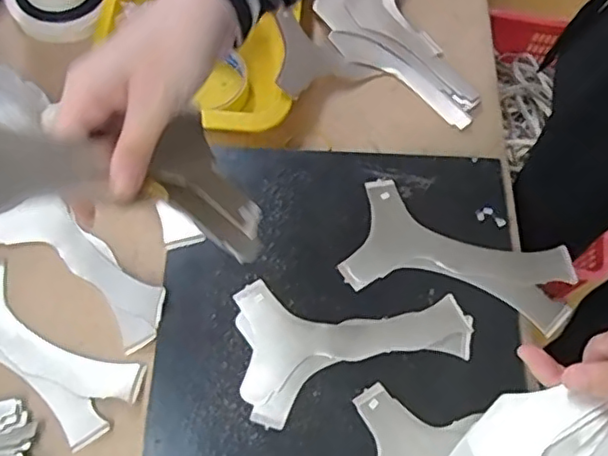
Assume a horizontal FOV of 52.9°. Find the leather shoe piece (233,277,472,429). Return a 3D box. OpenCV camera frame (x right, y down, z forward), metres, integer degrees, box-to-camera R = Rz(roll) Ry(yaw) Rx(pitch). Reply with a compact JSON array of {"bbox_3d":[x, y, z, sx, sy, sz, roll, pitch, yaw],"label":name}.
[{"bbox_3d":[0.043,0.092,0.508,0.189,0.008,0.108,-7,69,-5],"label":"leather shoe piece"}]

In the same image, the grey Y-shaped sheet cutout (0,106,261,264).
[{"bbox_3d":[-0.099,-0.025,0.321,0.189,0.028,0.069,3,59,-42],"label":"grey Y-shaped sheet cutout"}]

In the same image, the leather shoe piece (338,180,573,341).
[{"bbox_3d":[0.137,0.030,0.537,0.191,0.011,0.097,19,69,5],"label":"leather shoe piece"}]

